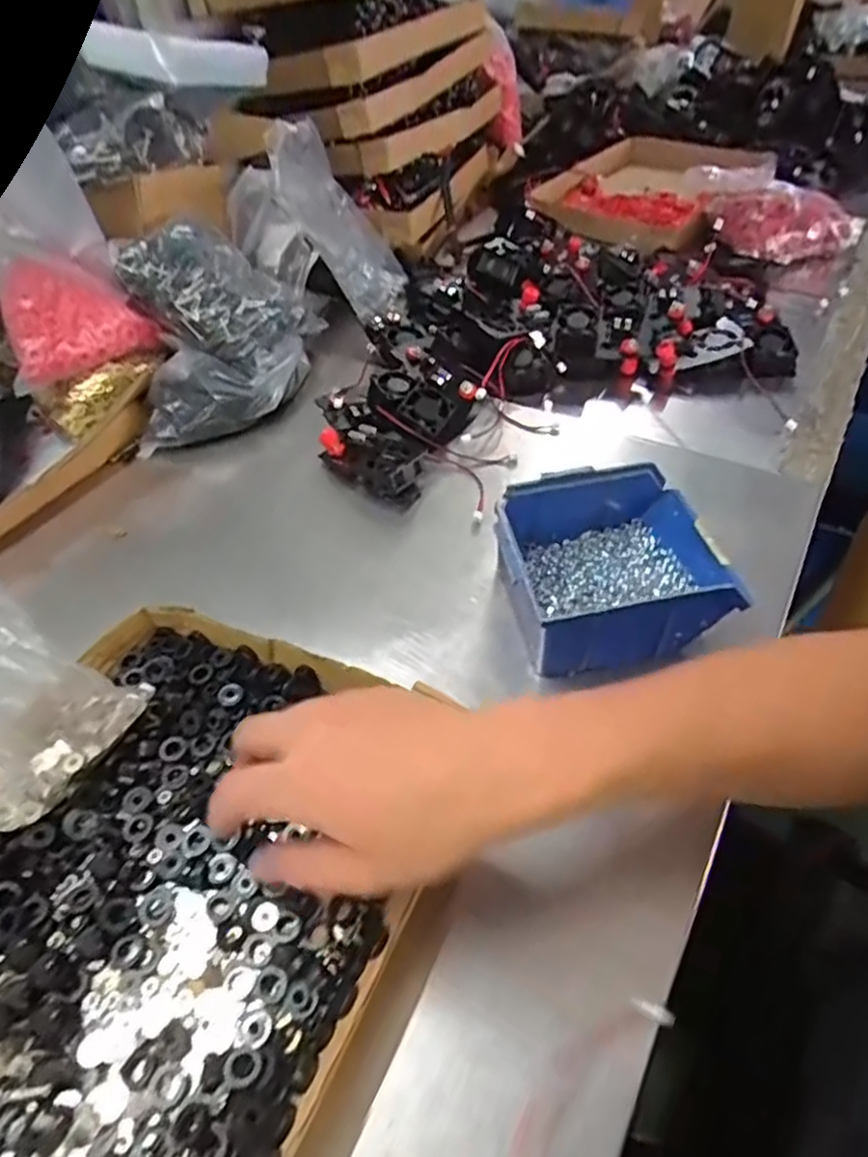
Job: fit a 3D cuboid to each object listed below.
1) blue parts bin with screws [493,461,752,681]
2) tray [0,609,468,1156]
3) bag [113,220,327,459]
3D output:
[{"bbox_3d":[0.118,-0.009,0.461,0.146,0.071,0.126,-7,48,-3],"label":"blue parts bin with screws"},{"bbox_3d":[-0.152,0.163,0.339,0.255,0.027,0.314,17,51,19],"label":"tray"},{"bbox_3d":[-0.201,-0.244,0.645,0.162,0.122,0.198,-9,48,-4],"label":"bag"}]

